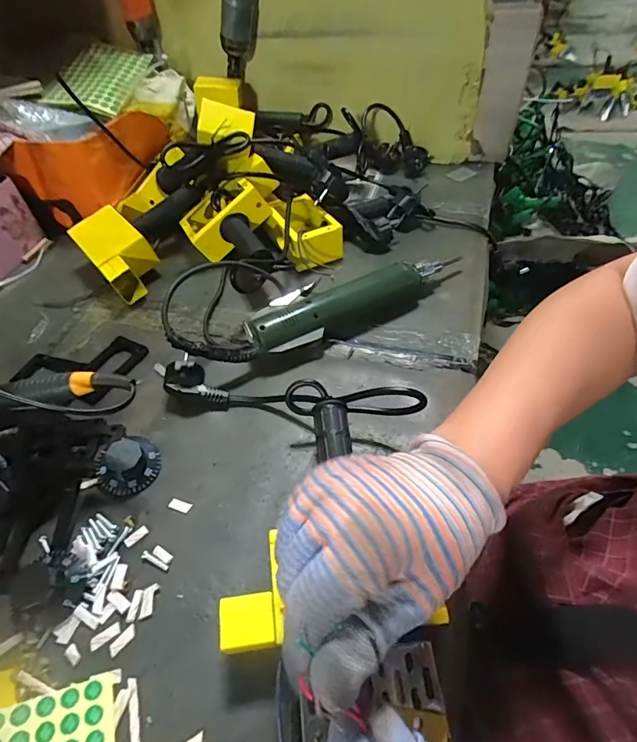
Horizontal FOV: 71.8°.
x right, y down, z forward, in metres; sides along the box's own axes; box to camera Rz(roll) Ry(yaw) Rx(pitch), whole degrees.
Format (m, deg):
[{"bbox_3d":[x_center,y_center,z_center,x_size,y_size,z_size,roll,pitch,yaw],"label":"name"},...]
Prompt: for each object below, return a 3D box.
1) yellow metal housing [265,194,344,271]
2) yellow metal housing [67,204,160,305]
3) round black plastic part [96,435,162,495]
[{"bbox_3d":[-0.020,-0.172,0.539,0.069,0.043,0.126,-21,51,-15],"label":"yellow metal housing"},{"bbox_3d":[-0.236,-0.137,0.520,0.064,0.058,0.122,-34,55,-24],"label":"yellow metal housing"},{"bbox_3d":[-0.155,0.071,0.354,0.047,0.027,0.047,-2,49,2],"label":"round black plastic part"}]

